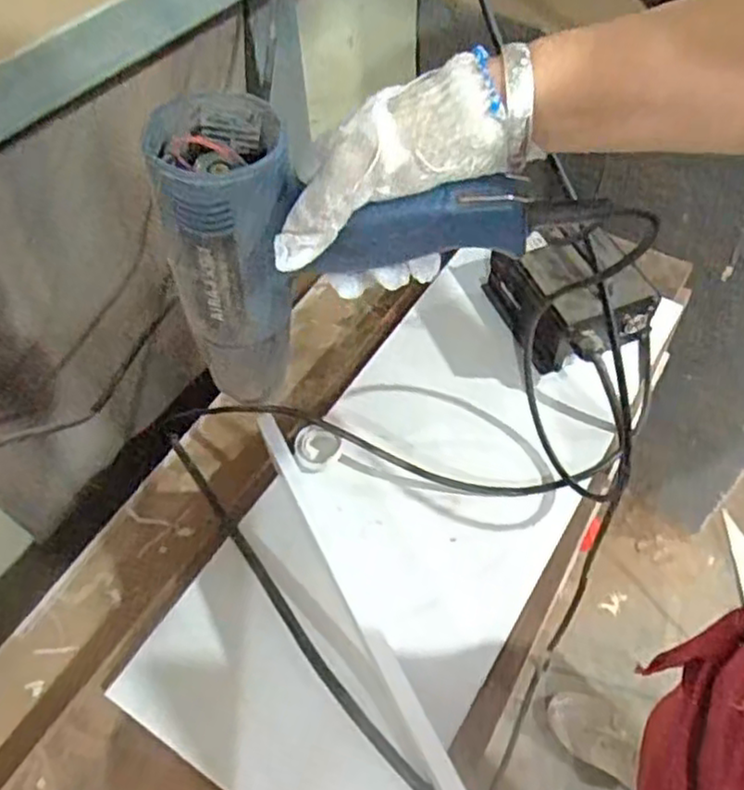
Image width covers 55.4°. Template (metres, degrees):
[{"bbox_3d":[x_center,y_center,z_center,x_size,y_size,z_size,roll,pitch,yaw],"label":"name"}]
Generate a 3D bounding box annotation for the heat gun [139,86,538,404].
[{"bbox_3d":[-0.016,-0.083,0.420,0.187,0.170,0.077,-5,54,-2],"label":"heat gun"}]

